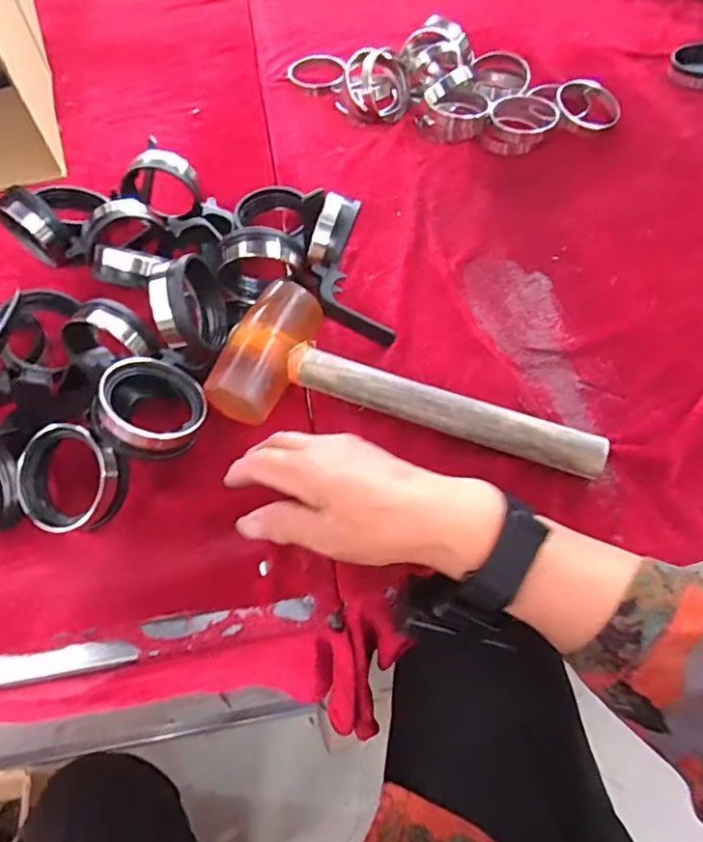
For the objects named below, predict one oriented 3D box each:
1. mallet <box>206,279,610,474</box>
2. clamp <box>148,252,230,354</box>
[{"bbox_3d":[0.040,-0.029,0.402,0.271,0.039,0.111,11,59,10],"label":"mallet"},{"bbox_3d":[-0.120,-0.089,0.409,0.042,0.073,0.075,-13,58,-5],"label":"clamp"}]

